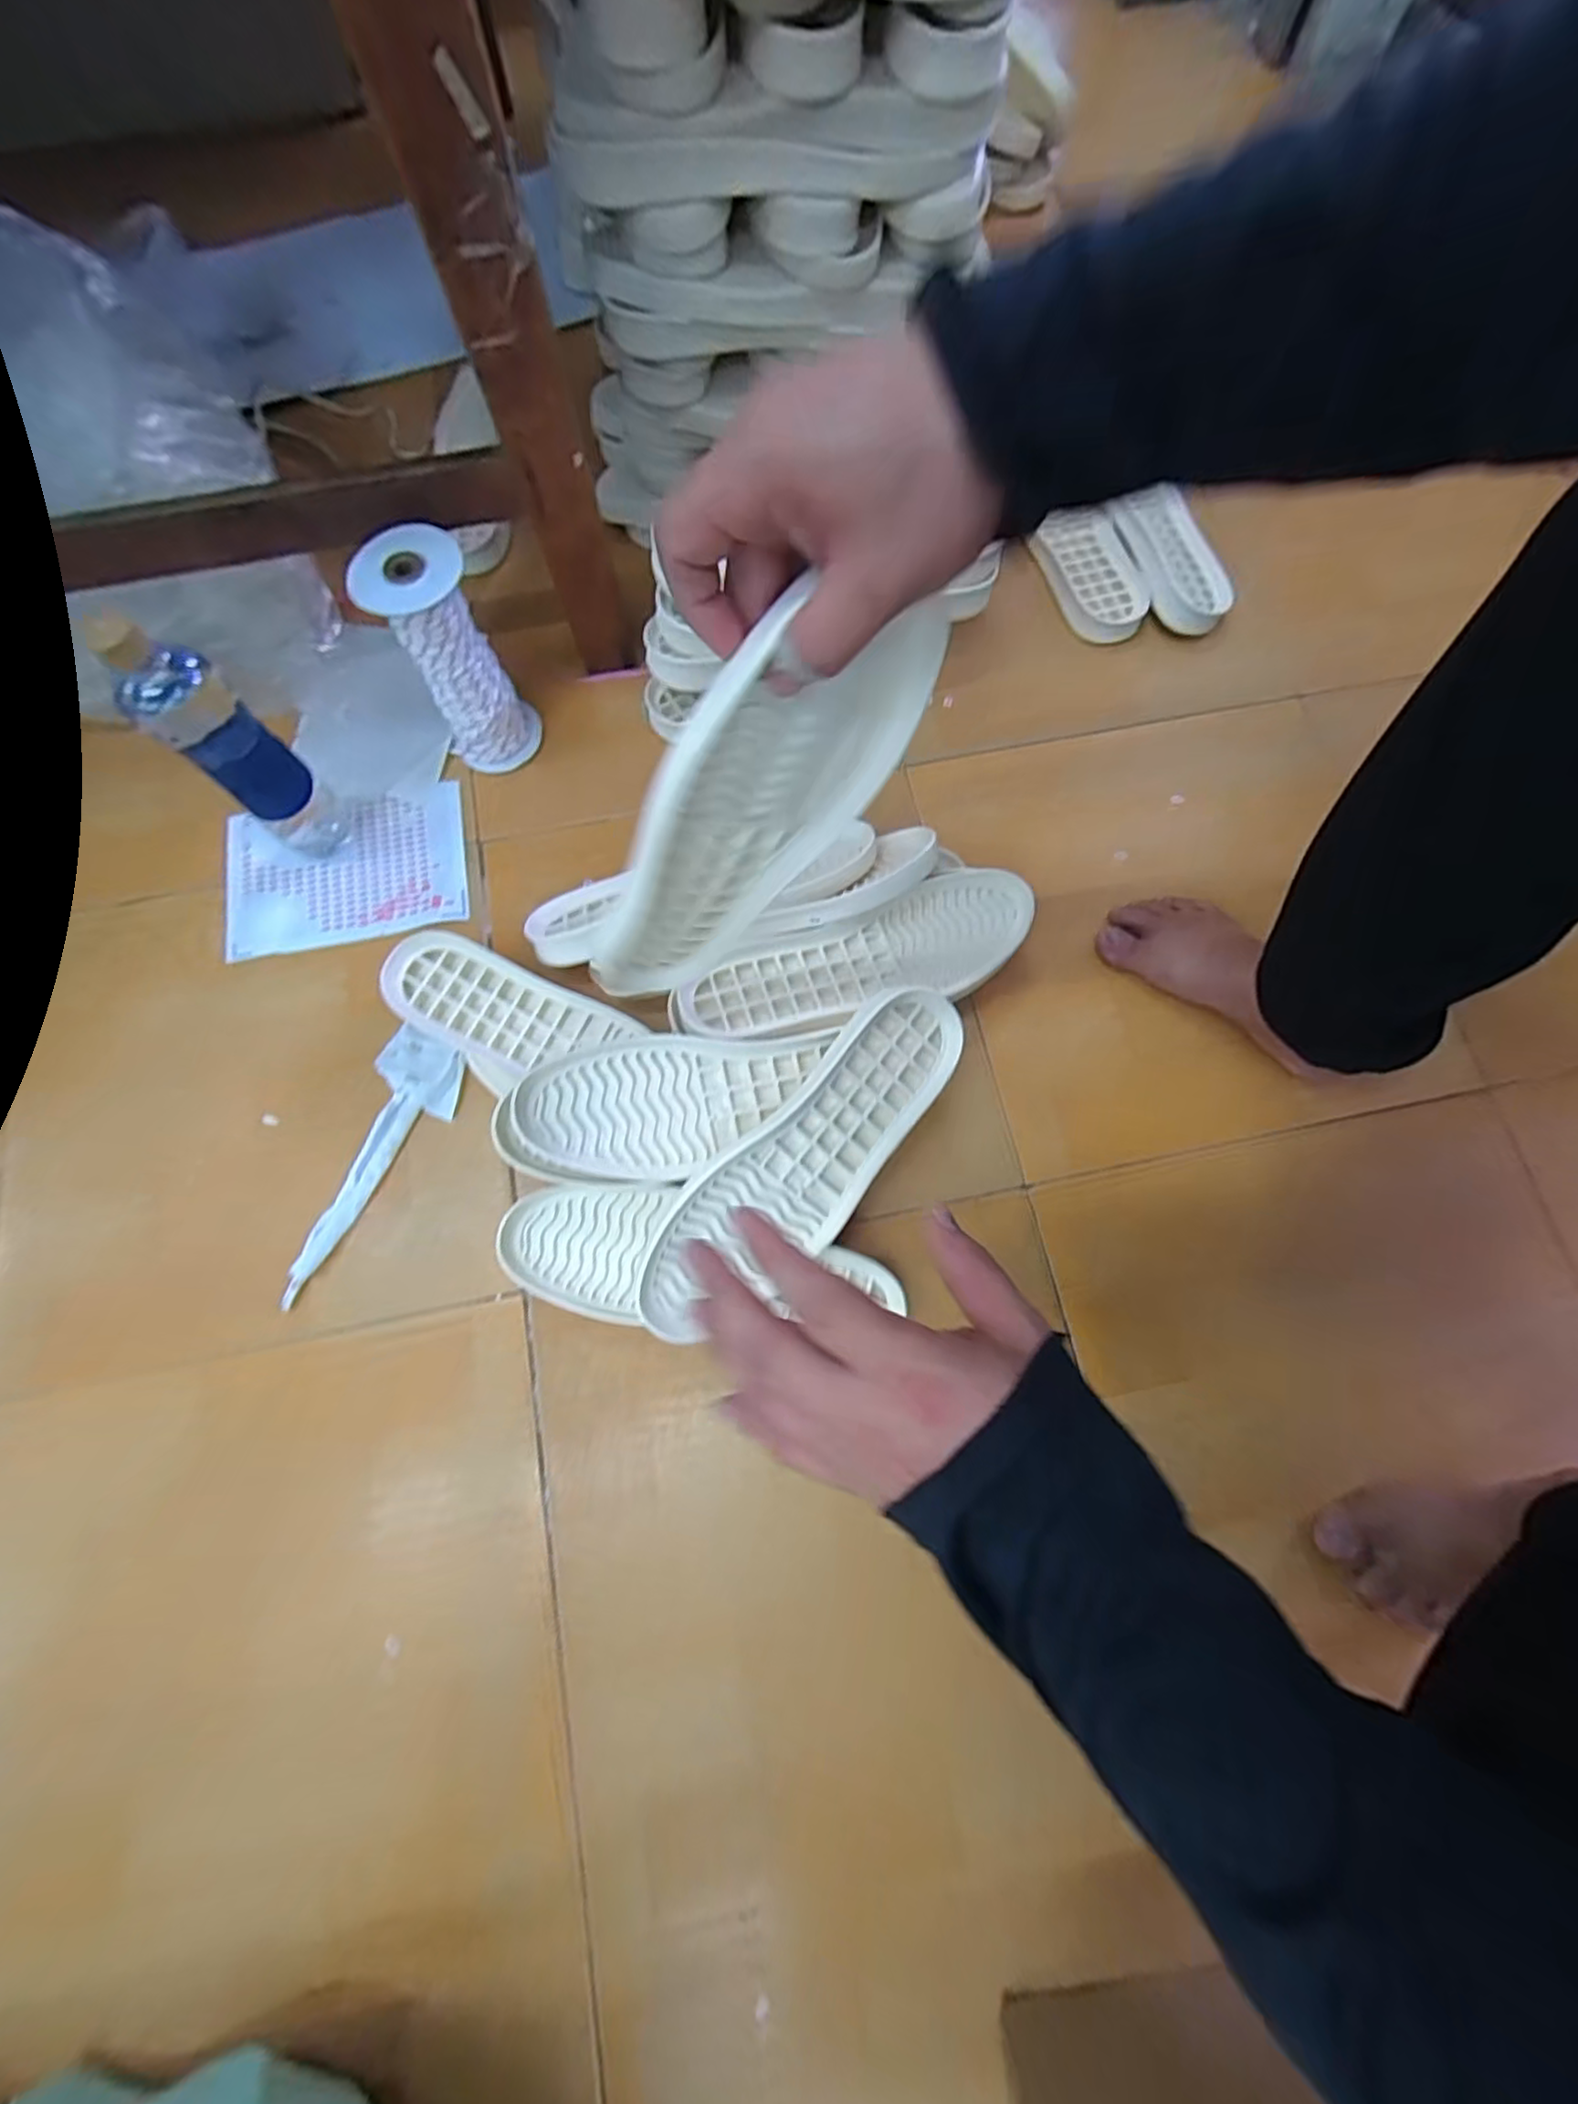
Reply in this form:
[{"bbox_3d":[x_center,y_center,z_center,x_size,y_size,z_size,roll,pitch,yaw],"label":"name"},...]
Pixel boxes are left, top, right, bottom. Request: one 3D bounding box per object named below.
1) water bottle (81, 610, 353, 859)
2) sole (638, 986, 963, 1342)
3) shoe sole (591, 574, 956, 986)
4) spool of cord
[{"bbox_3d":[-0.419,-0.226,0.519,0.053,0.217,0.064,40,79,9],"label":"water bottle"},{"bbox_3d":[0.014,0.076,0.476,0.290,0.027,0.090,-44,103,-8],"label":"sole"},{"bbox_3d":[-0.033,-0.104,0.352,0.098,0.278,0.019,-12,73,-39],"label":"shoe sole"},{"bbox_3d":[-0.272,-0.319,0.561,0.076,0.170,0.067,-19,76,-5],"label":"spool of cord"}]

